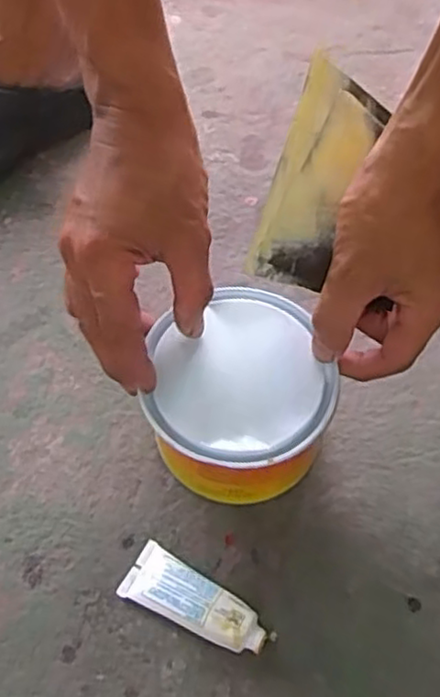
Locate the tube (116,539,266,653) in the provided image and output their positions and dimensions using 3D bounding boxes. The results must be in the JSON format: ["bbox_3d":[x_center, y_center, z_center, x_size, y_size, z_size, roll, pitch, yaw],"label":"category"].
[{"bbox_3d":[-0.016,0.160,0.430,0.094,0.022,0.036,27,62,14],"label":"tube"}]

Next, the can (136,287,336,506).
[{"bbox_3d":[0.013,0.041,0.455,0.110,0.098,0.122,3,55,2],"label":"can"}]

